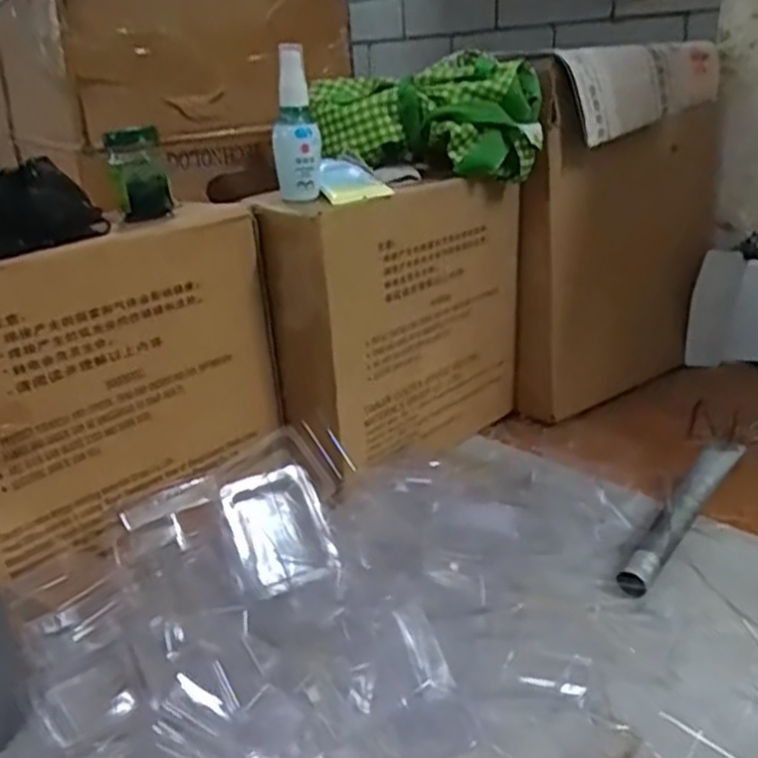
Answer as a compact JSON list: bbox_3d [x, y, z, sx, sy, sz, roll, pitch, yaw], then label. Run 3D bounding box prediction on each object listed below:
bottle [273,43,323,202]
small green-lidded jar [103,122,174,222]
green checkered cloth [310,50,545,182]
[{"bbox_3d":[-0.070,-0.211,0.642,0.038,0.119,0.035,-4,23,-1],"label":"bottle"},{"bbox_3d":[-0.189,-0.160,0.608,0.043,0.069,0.042,-11,24,-17],"label":"small green-lidded jar"},{"bbox_3d":[0.044,-0.247,0.740,0.218,0.096,0.093,-4,23,-1],"label":"green checkered cloth"}]

